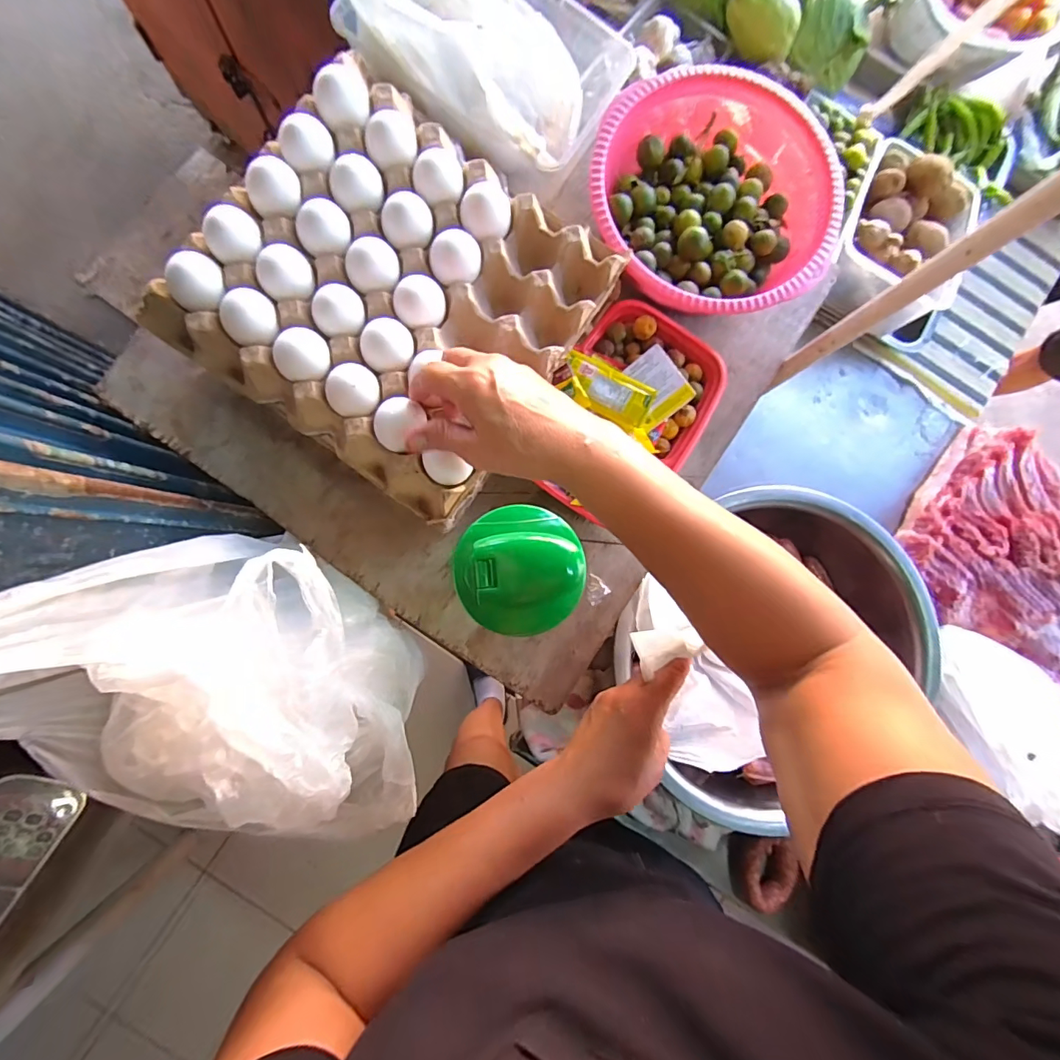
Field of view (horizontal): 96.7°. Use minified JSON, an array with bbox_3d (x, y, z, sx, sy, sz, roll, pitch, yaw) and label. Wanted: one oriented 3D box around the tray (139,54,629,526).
[{"bbox_3d":[-0.115,-0.199,0.407,0.294,0.060,0.287,36,86,-2],"label":"tray"}]

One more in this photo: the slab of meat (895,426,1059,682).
[{"bbox_3d":[0.688,0.045,0.661,0.303,0.051,0.275,34,86,-2],"label":"slab of meat"}]

